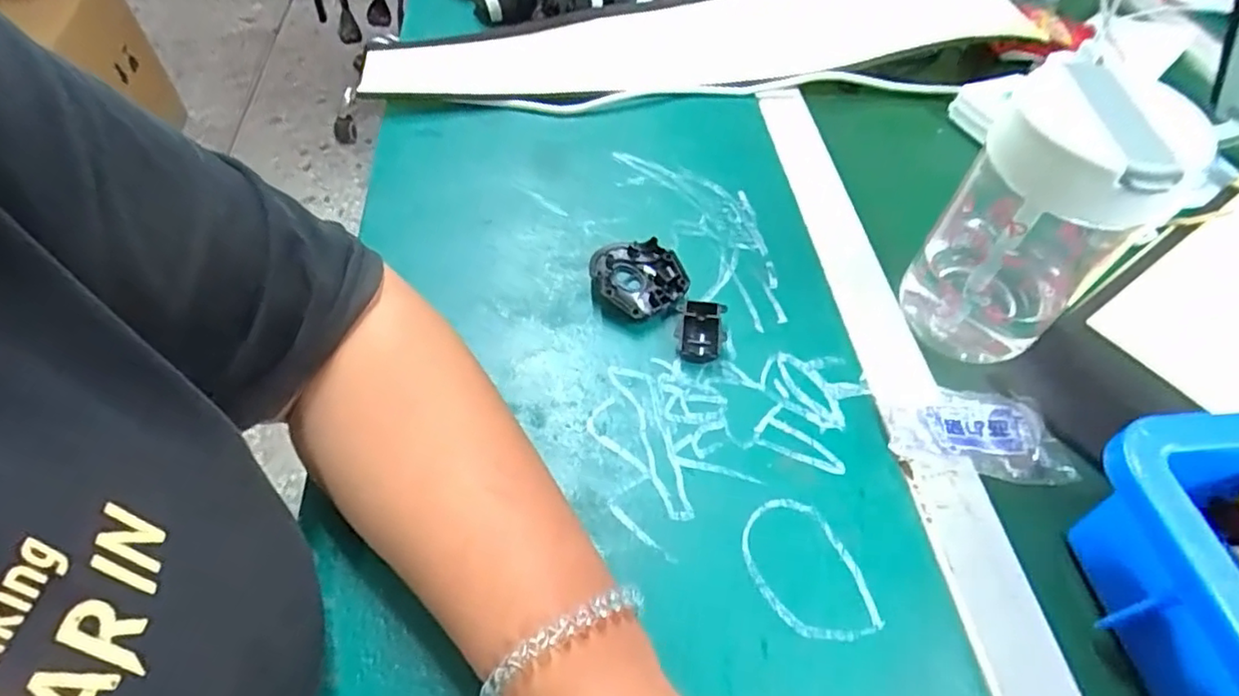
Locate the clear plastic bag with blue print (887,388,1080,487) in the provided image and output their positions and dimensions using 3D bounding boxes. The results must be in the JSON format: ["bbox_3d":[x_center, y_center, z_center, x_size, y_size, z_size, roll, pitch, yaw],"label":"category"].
[{"bbox_3d":[0.190,0.043,0.338,0.102,0.014,0.049,4,52,-2],"label":"clear plastic bag with blue print"}]

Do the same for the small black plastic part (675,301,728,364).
[{"bbox_3d":[0.048,-0.009,0.365,0.027,0.014,0.037,7,52,1],"label":"small black plastic part"}]

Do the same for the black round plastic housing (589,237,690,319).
[{"bbox_3d":[0.011,-0.045,0.389,0.050,0.019,0.059,-16,55,-16],"label":"black round plastic housing"}]

